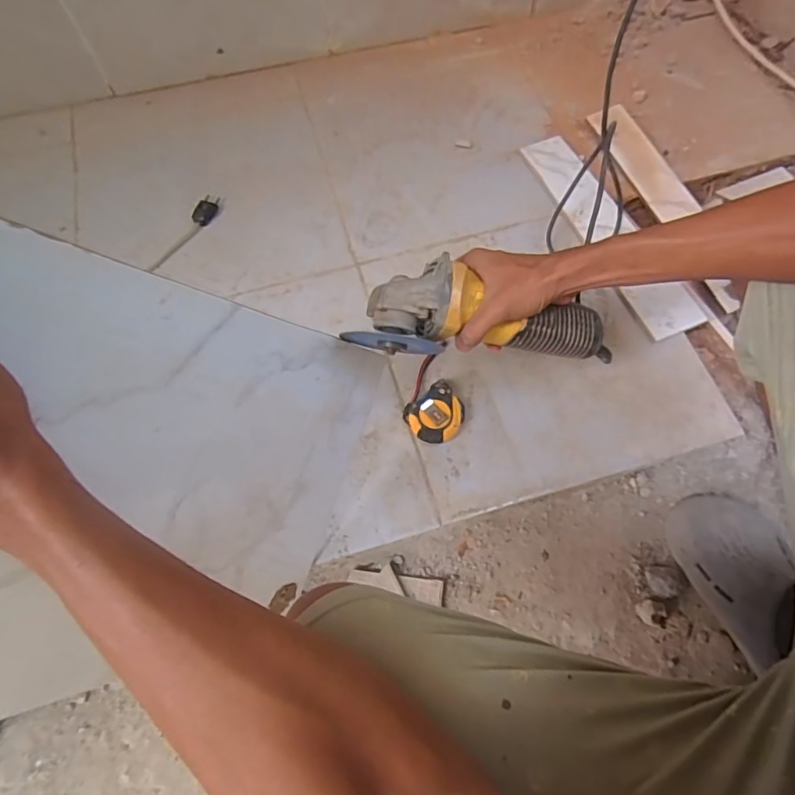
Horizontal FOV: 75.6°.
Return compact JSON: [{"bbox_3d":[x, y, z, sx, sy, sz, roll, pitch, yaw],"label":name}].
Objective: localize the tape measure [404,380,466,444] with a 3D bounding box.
[{"bbox_3d":[0.048,0.022,0.639,0.067,0.031,0.066,-32,69,-11],"label":"tape measure"}]

